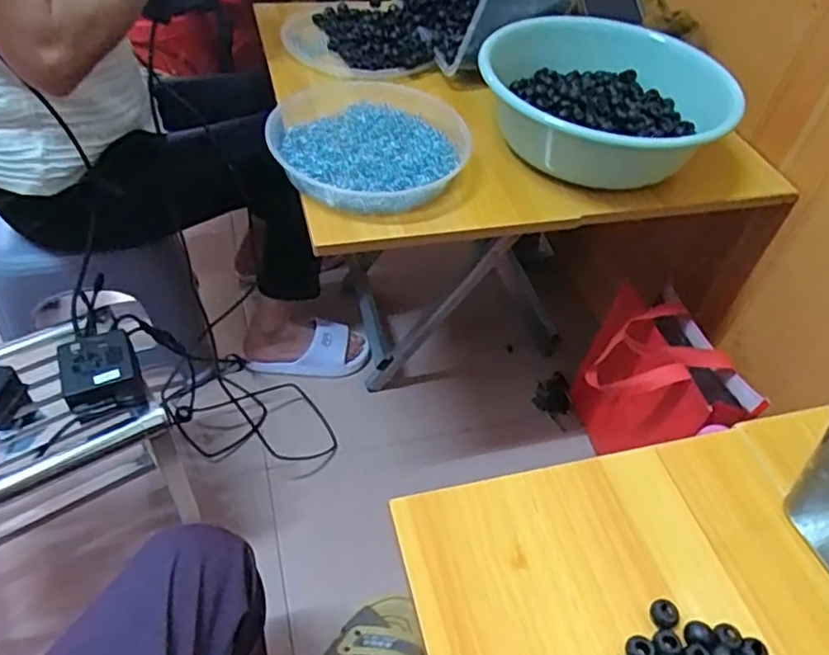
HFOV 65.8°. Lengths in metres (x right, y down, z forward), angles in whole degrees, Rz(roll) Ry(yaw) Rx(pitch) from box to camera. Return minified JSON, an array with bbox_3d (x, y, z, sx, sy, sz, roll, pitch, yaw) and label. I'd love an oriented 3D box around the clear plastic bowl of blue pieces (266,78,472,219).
[{"bbox_3d":[-0.045,-0.217,0.732,0.211,0.059,0.220,2,48,-3],"label":"clear plastic bowl of blue pieces"}]

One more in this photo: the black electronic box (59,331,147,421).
[{"bbox_3d":[-0.342,0.051,0.703,0.076,0.049,0.073,-18,52,-20],"label":"black electronic box"}]

